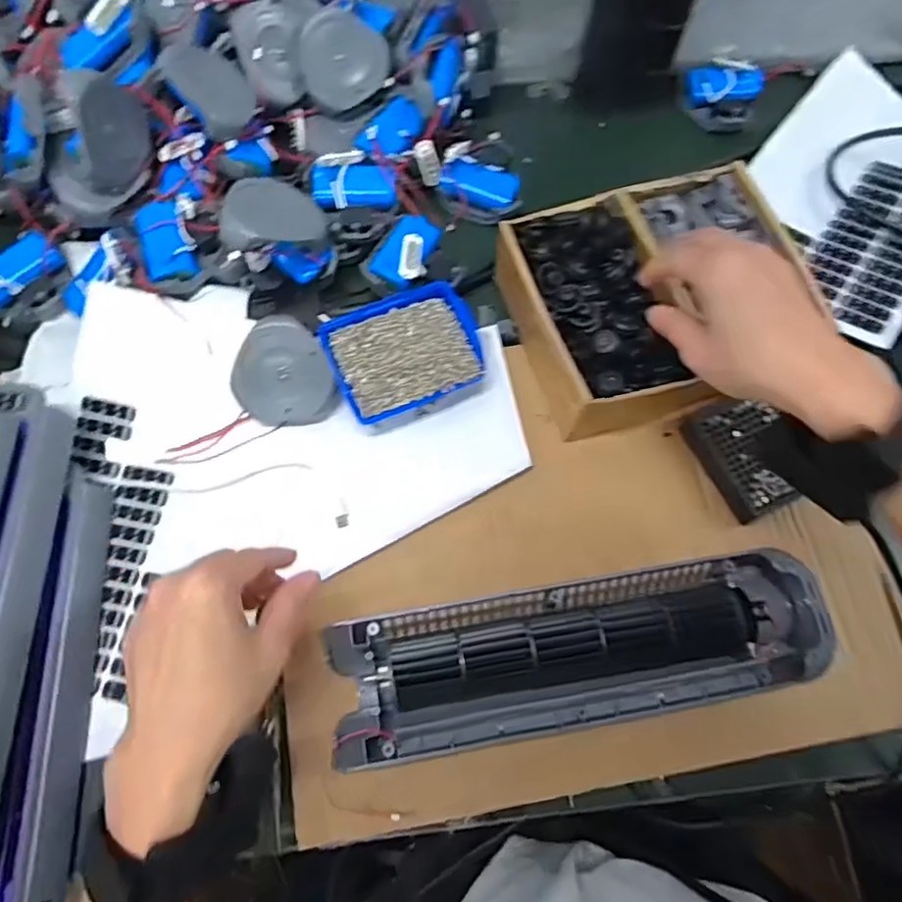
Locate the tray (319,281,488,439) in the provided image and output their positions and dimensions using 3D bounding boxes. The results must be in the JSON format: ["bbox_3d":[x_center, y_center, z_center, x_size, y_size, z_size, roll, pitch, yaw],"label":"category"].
[{"bbox_3d":[-0.036,-0.073,0.492,0.110,0.041,0.089,-18,71,-9],"label":"tray"}]

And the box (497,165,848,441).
[{"bbox_3d":[0.156,-0.115,0.491,0.204,0.071,0.170,-18,71,-9],"label":"box"}]

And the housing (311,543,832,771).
[{"bbox_3d":[0.075,0.130,0.403,0.295,0.076,0.085,-9,69,-5],"label":"housing"}]

